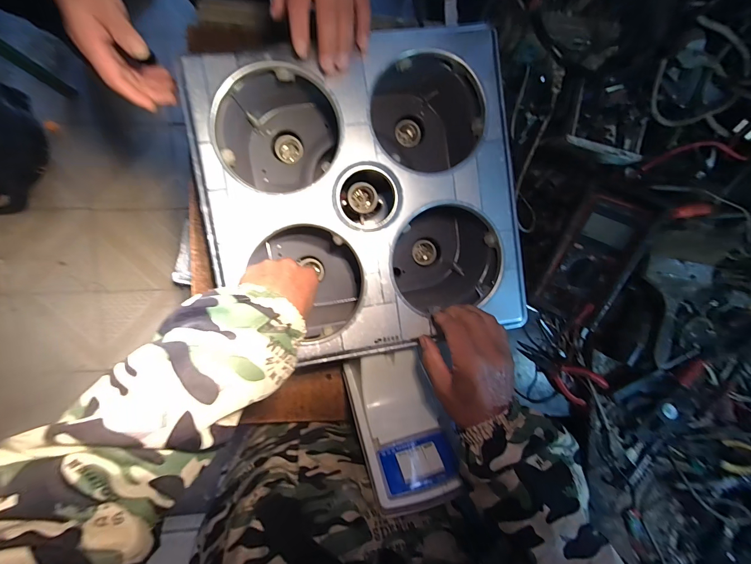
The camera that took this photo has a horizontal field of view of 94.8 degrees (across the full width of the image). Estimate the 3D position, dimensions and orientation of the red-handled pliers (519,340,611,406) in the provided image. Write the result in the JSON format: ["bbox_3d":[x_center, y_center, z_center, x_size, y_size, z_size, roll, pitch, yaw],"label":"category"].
[{"bbox_3d":[0.312,0.151,0.583,0.144,0.037,0.062,34,92,-7],"label":"red-handled pliers"}]

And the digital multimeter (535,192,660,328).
[{"bbox_3d":[0.326,-0.035,0.518,0.101,0.029,0.180,28,107,18],"label":"digital multimeter"}]

